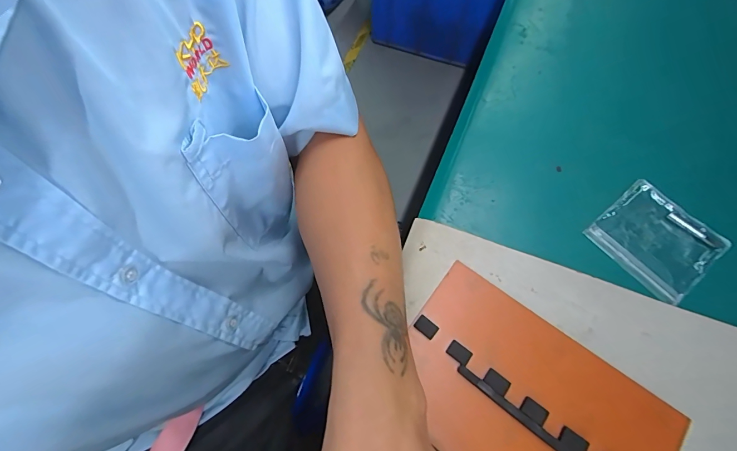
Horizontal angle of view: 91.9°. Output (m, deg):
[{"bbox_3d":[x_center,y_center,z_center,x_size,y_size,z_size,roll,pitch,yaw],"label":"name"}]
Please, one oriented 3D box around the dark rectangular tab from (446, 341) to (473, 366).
[{"bbox_3d":[0.061,0.086,0.241,0.015,0.004,0.010,37,74,15],"label":"dark rectangular tab"}]

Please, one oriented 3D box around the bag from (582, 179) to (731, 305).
[{"bbox_3d":[0.218,0.010,0.272,0.067,0.013,0.075,-37,72,-12],"label":"bag"}]

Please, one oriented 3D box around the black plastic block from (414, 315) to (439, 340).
[{"bbox_3d":[0.040,0.071,0.249,0.015,0.004,0.010,40,75,16],"label":"black plastic block"}]

